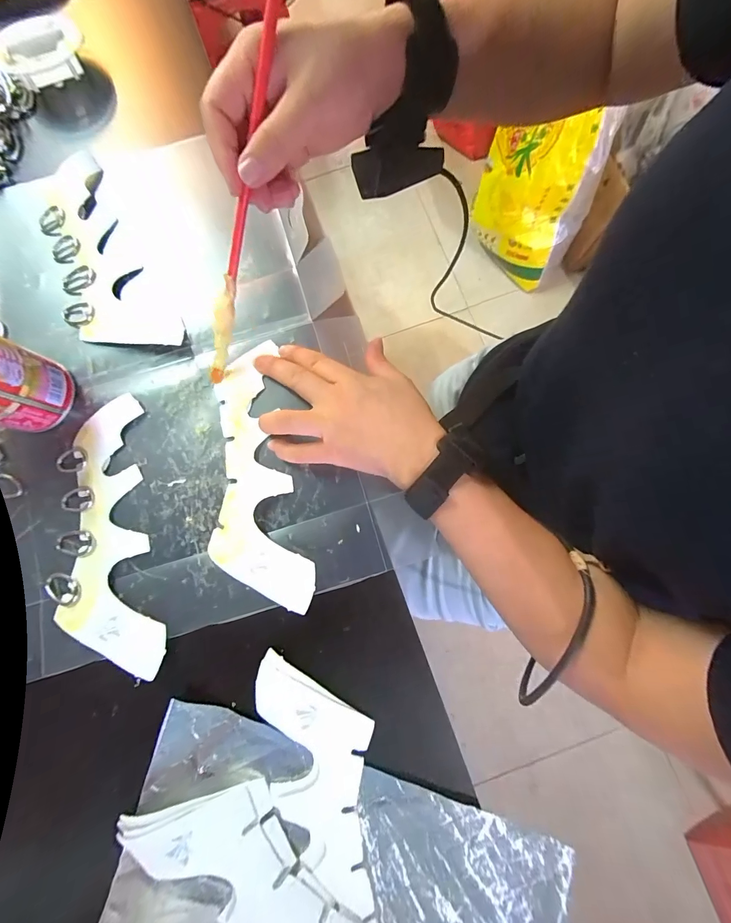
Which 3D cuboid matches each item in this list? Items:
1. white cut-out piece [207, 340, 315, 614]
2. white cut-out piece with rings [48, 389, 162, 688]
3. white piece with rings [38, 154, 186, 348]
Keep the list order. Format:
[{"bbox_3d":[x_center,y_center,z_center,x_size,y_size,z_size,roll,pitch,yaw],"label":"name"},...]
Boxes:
[{"bbox_3d":[-0.094,0.011,0.294,0.071,0.010,0.211,-13,77,-2],"label":"white cut-out piece"},{"bbox_3d":[-0.209,0.057,0.289,0.080,0.009,0.209,-11,80,-2],"label":"white cut-out piece with rings"},{"bbox_3d":[-0.241,-0.177,0.326,0.080,0.011,0.206,-29,81,-5],"label":"white piece with rings"}]

